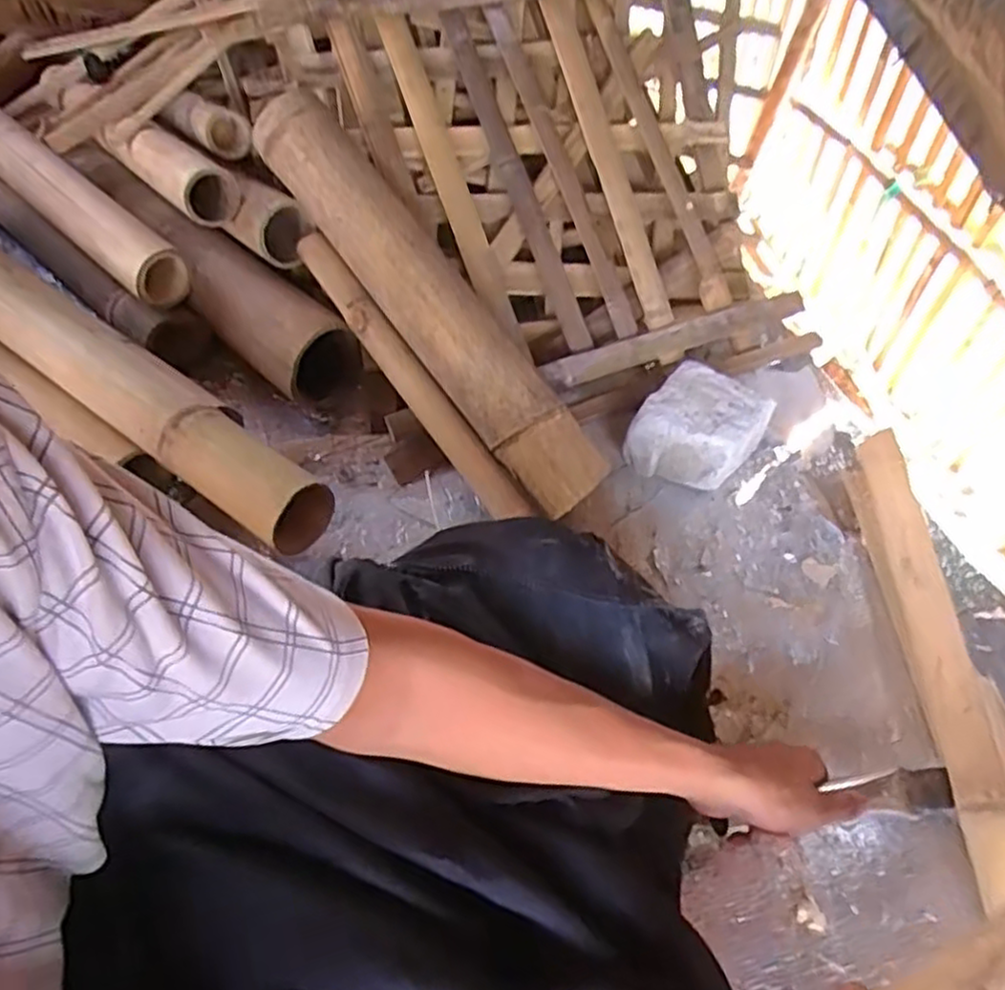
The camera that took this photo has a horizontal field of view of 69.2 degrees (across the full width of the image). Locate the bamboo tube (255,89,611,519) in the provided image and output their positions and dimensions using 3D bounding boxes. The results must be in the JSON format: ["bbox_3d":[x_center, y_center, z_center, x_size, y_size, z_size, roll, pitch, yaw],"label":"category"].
[{"bbox_3d":[-0.081,-0.209,0.752,0.083,0.074,0.533,-34,82,-26],"label":"bamboo tube"}]

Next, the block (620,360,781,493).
[{"bbox_3d":[0.218,-0.068,0.820,0.115,0.085,0.136,35,58,20],"label":"block"}]

